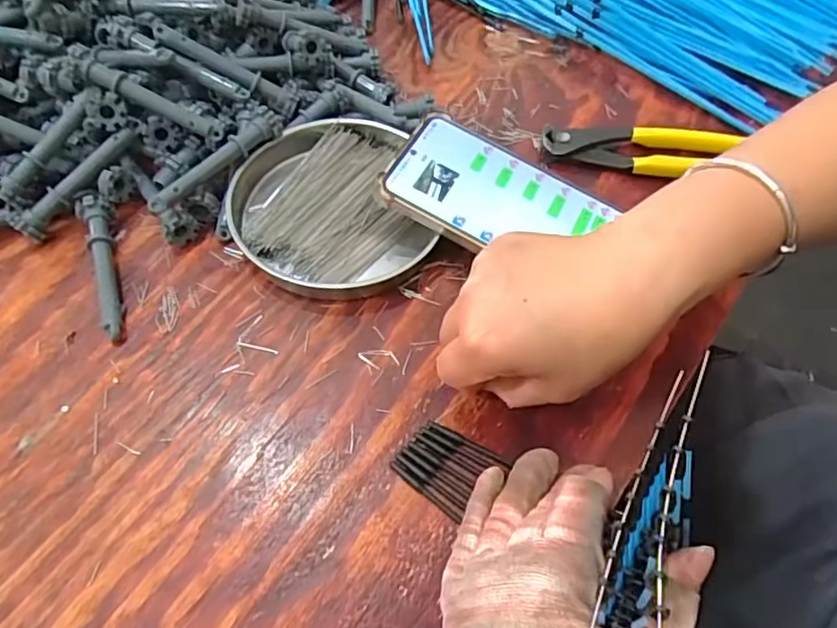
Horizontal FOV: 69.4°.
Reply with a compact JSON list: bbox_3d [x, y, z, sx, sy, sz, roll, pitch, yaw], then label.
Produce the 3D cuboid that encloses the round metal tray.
[{"bbox_3d":[-0.058,-0.070,0.376,0.113,0.026,0.127,-11,59,-8],"label":"round metal tray"}]

